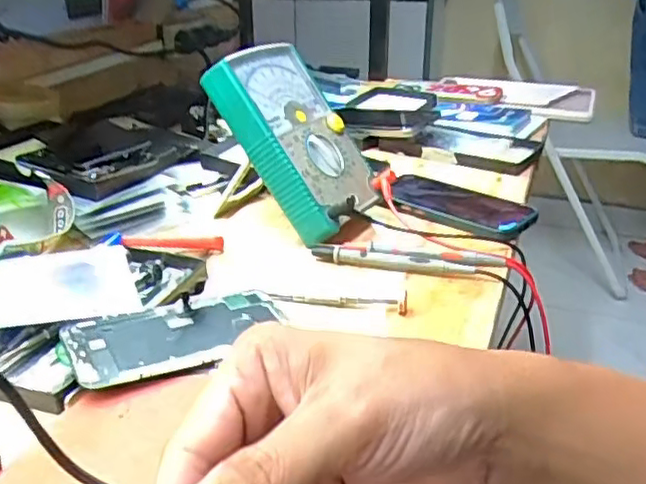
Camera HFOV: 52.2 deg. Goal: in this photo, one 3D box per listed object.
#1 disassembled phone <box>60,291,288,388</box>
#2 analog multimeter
[{"bbox_3d":[-0.088,0.057,0.411,0.132,0.014,0.065,-10,26,-26],"label":"disassembled phone"},{"bbox_3d":[-0.017,-0.091,0.561,0.046,0.165,0.111,-33,1,44],"label":"analog multimeter"}]

